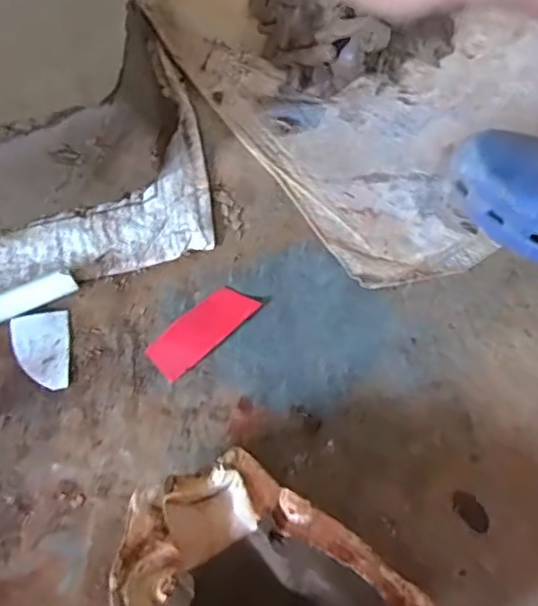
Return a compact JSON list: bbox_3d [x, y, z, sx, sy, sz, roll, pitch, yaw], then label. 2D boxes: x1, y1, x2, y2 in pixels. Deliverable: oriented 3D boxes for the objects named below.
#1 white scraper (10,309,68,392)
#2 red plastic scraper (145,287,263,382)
[{"bbox_3d":[-0.217,0.045,0.550,0.053,0.004,0.078,-7,64,-9],"label":"white scraper"},{"bbox_3d":[-0.064,0.023,0.554,0.108,0.004,0.045,-40,69,-15],"label":"red plastic scraper"}]

